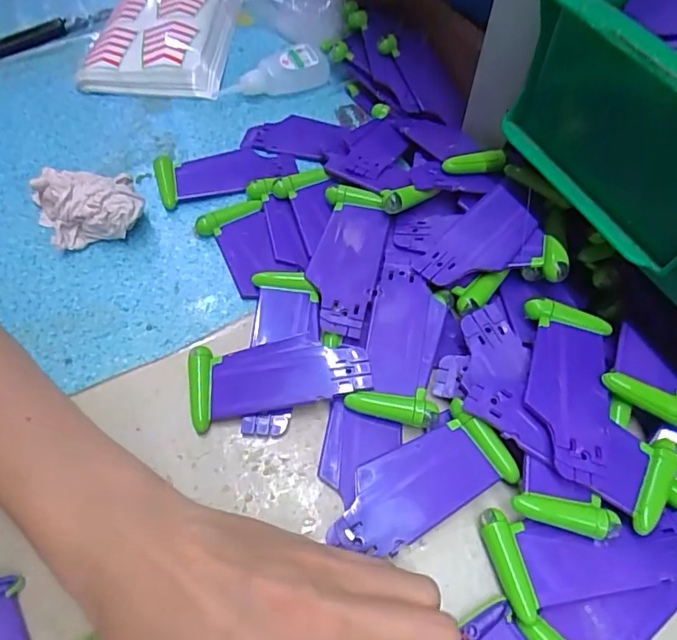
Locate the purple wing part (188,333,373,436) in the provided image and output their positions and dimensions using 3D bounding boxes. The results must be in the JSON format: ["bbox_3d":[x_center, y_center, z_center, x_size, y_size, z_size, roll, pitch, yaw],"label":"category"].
[{"bbox_3d":[-0.030,0.027,0.260,0.089,0.009,0.037,-10,58,-6],"label":"purple wing part"}]

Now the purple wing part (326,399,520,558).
[{"bbox_3d":[0.035,0.073,0.230,0.083,0.007,0.039,-29,62,-17],"label":"purple wing part"}]

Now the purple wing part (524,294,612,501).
[{"bbox_3d":[0.106,0.031,0.240,0.040,0.013,0.087,14,59,9],"label":"purple wing part"}]

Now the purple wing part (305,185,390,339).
[{"bbox_3d":[0.004,-0.035,0.284,0.037,0.011,0.086,9,58,6],"label":"purple wing part"}]

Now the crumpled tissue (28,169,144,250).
[{"bbox_3d":[-0.154,-0.068,0.309,0.073,0.031,0.042,-6,58,-4],"label":"crumpled tissue"}]

